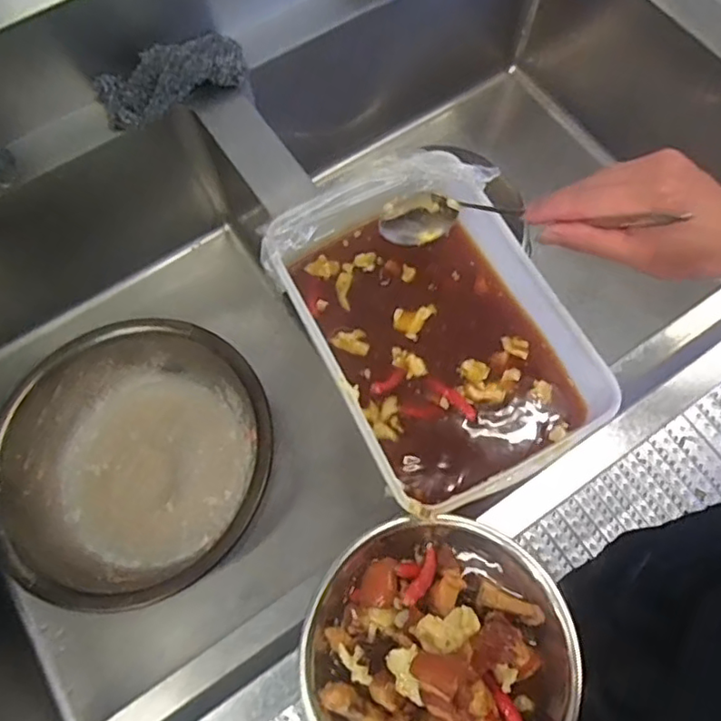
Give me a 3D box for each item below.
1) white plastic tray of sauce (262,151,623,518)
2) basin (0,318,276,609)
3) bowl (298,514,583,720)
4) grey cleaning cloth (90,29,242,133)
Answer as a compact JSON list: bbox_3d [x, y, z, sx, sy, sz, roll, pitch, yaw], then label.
[{"bbox_3d":[0.060,-0.030,0.511,0.191,0.081,0.281,-29,66,-5],"label":"white plastic tray of sauce"},{"bbox_3d":[-0.263,0.125,0.732,0.315,0.120,0.296,-3,67,6],"label":"basin"},{"bbox_3d":[0.056,0.209,0.424,0.183,0.107,0.181,-1,67,1],"label":"bowl"},{"bbox_3d":[-0.217,-0.326,0.681,0.170,0.043,0.069,-29,66,-6],"label":"grey cleaning cloth"}]

